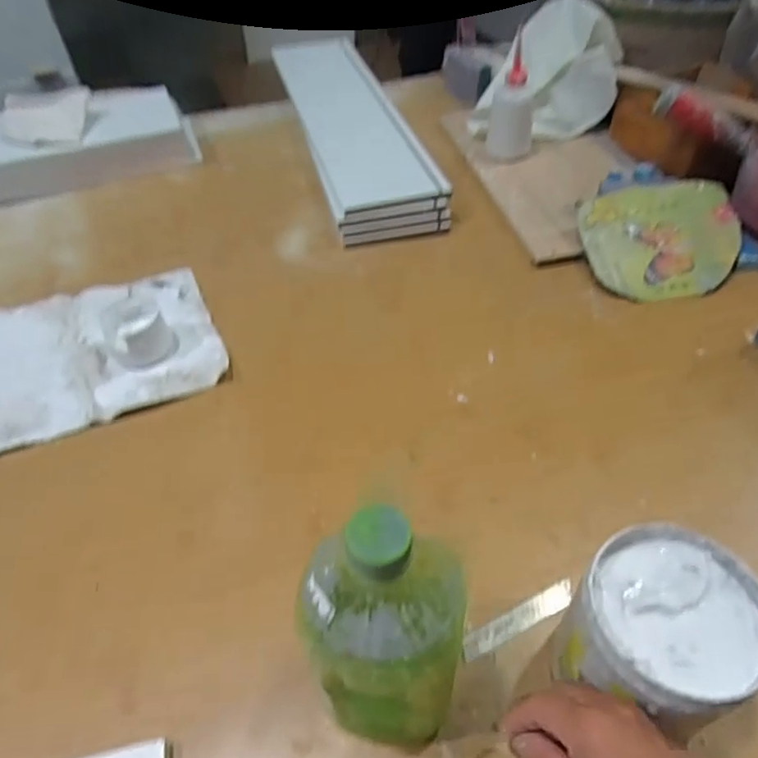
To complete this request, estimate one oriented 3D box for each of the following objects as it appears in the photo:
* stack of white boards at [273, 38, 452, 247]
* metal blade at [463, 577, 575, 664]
[{"bbox_3d":[-0.047,-0.398,0.906,0.146,0.045,0.547,-13,50,-8],"label":"stack of white boards"},{"bbox_3d":[0.103,0.177,0.433,0.095,0.004,0.018,-23,52,-16],"label":"metal blade"}]

